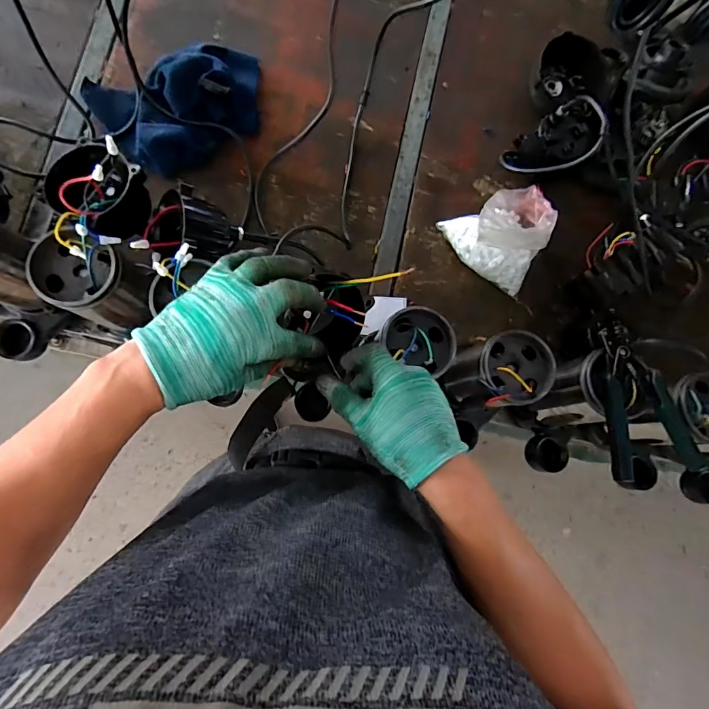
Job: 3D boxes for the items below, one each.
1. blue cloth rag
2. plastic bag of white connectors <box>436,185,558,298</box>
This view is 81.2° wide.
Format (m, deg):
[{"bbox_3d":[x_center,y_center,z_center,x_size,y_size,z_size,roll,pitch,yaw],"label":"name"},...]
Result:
[{"bbox_3d":[-0.263,-0.389,0.637,0.266,0.064,0.180,-23,87,-9],"label":"blue cloth rag"},{"bbox_3d":[0.243,-0.179,0.654,0.144,0.113,0.152,-21,87,-9],"label":"plastic bag of white connectors"}]

